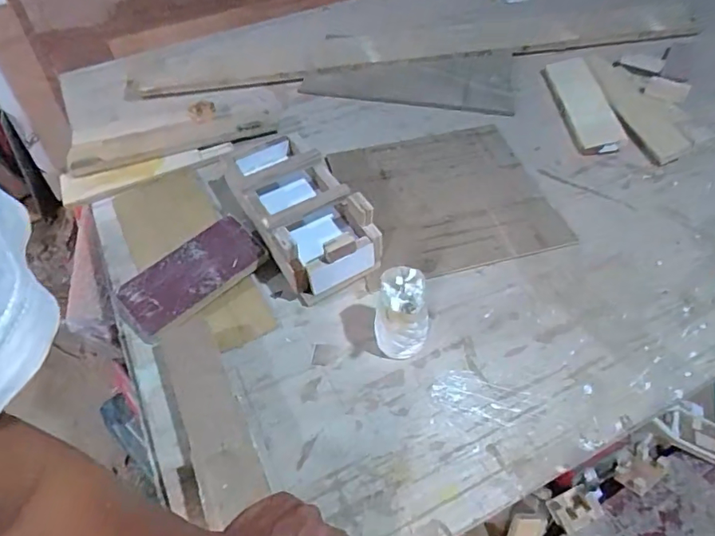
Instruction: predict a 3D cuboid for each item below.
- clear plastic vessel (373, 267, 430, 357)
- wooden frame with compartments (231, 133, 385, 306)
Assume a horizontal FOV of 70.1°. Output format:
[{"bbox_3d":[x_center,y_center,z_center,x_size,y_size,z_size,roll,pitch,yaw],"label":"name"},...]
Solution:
[{"bbox_3d":[0.055,0.059,0.622,0.063,0.113,0.066,10,54,10],"label":"clear plastic vessel"},{"bbox_3d":[-0.097,-0.105,0.769,0.141,0.089,0.315,-24,55,-15],"label":"wooden frame with compartments"}]

